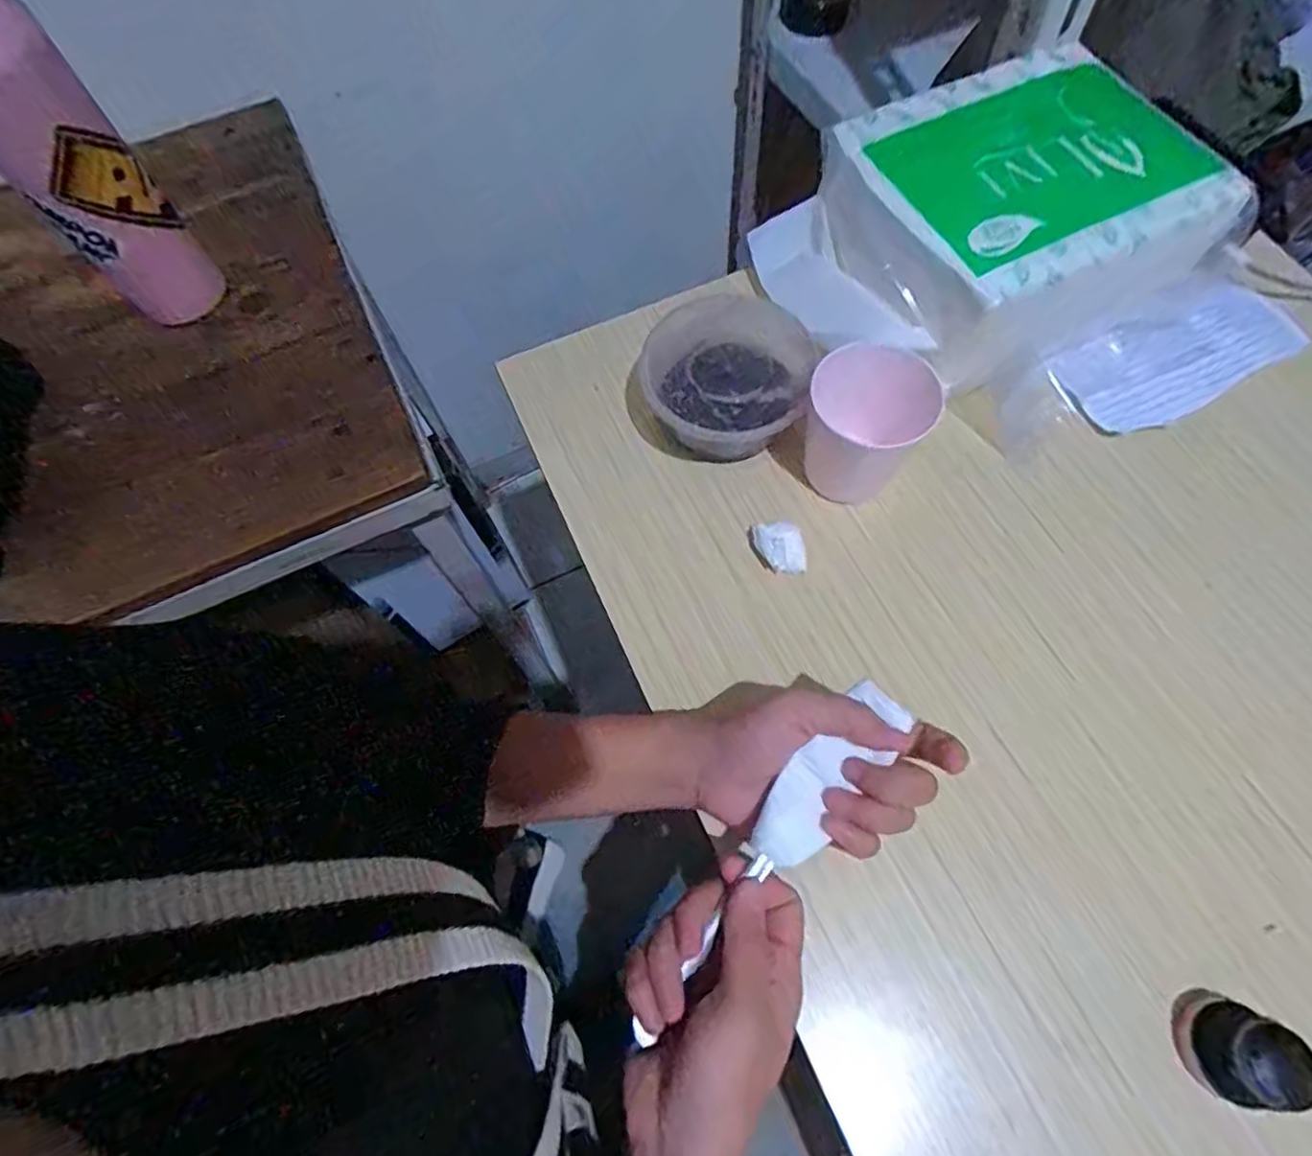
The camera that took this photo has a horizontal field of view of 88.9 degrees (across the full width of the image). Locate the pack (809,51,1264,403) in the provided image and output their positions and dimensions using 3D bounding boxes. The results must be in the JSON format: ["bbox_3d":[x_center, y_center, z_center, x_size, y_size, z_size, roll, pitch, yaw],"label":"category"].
[{"bbox_3d":[0.243,-0.246,0.468,0.208,0.107,0.174,-25,67,-8],"label":"pack"}]

